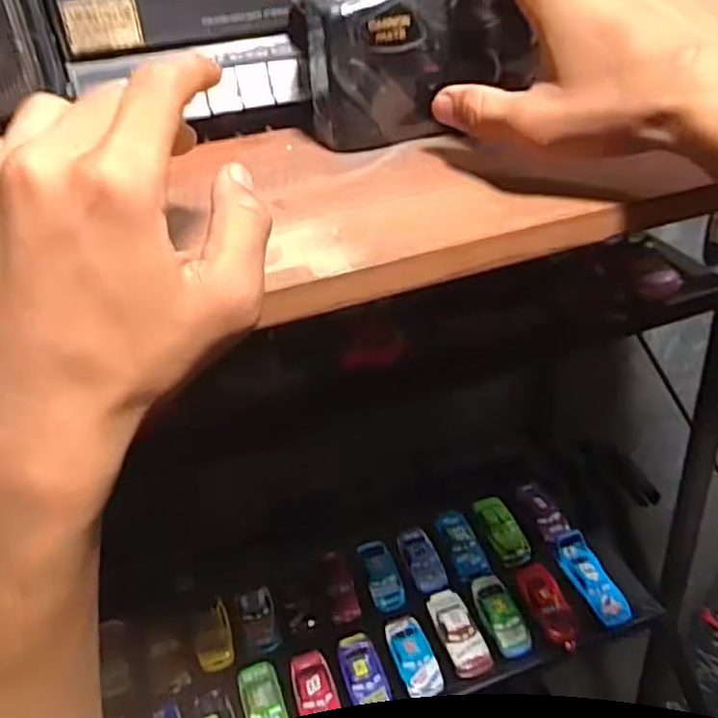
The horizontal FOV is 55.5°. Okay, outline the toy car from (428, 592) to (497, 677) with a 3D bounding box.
[{"bbox_3d":[0.093,0.258,0.647,0.037,0.021,0.083,-16,38,-14],"label":"toy car"}]

